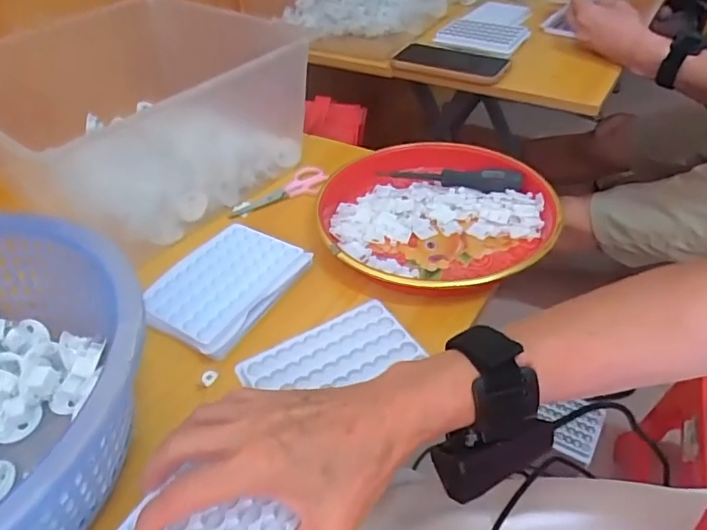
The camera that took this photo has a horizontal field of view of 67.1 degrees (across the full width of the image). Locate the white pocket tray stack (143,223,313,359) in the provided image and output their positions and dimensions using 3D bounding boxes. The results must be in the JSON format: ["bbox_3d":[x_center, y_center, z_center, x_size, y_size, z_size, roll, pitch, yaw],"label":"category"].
[{"bbox_3d":[-0.106,0.018,0.449,0.093,0.020,0.123,20,48,23],"label":"white pocket tray stack"}]

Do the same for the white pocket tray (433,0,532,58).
[{"bbox_3d":[0.222,-0.387,0.860,0.124,0.013,0.204,18,47,22],"label":"white pocket tray"}]

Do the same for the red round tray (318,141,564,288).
[{"bbox_3d":[0.076,-0.048,0.501,0.209,0.031,0.206,-2,43,2],"label":"red round tray"}]

